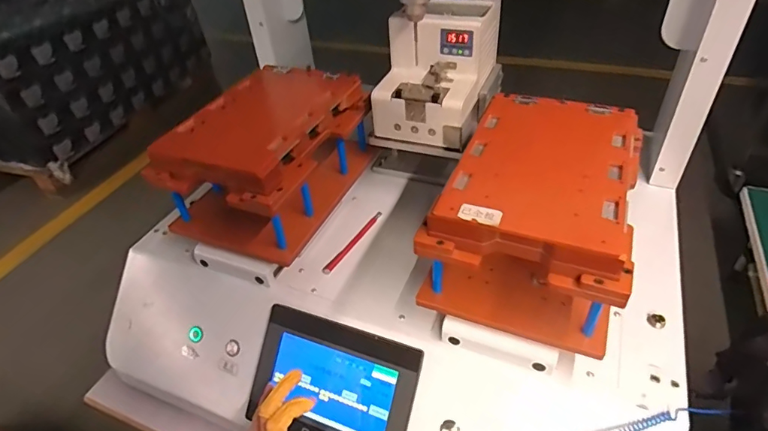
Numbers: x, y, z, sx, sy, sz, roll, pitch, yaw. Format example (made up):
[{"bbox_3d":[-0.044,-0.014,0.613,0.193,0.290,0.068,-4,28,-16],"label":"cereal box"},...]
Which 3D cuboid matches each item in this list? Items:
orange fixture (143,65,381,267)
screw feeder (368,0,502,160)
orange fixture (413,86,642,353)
[{"bbox_3d":[-0.151,-0.082,0.641,0.181,0.139,0.261,14,45,21],"label":"orange fixture"},{"bbox_3d":[0.082,-0.207,0.671,0.138,0.163,0.197,17,46,24],"label":"screw feeder"},{"bbox_3d":[0.169,-0.009,0.522,0.185,0.135,0.258,13,44,20],"label":"orange fixture"}]

